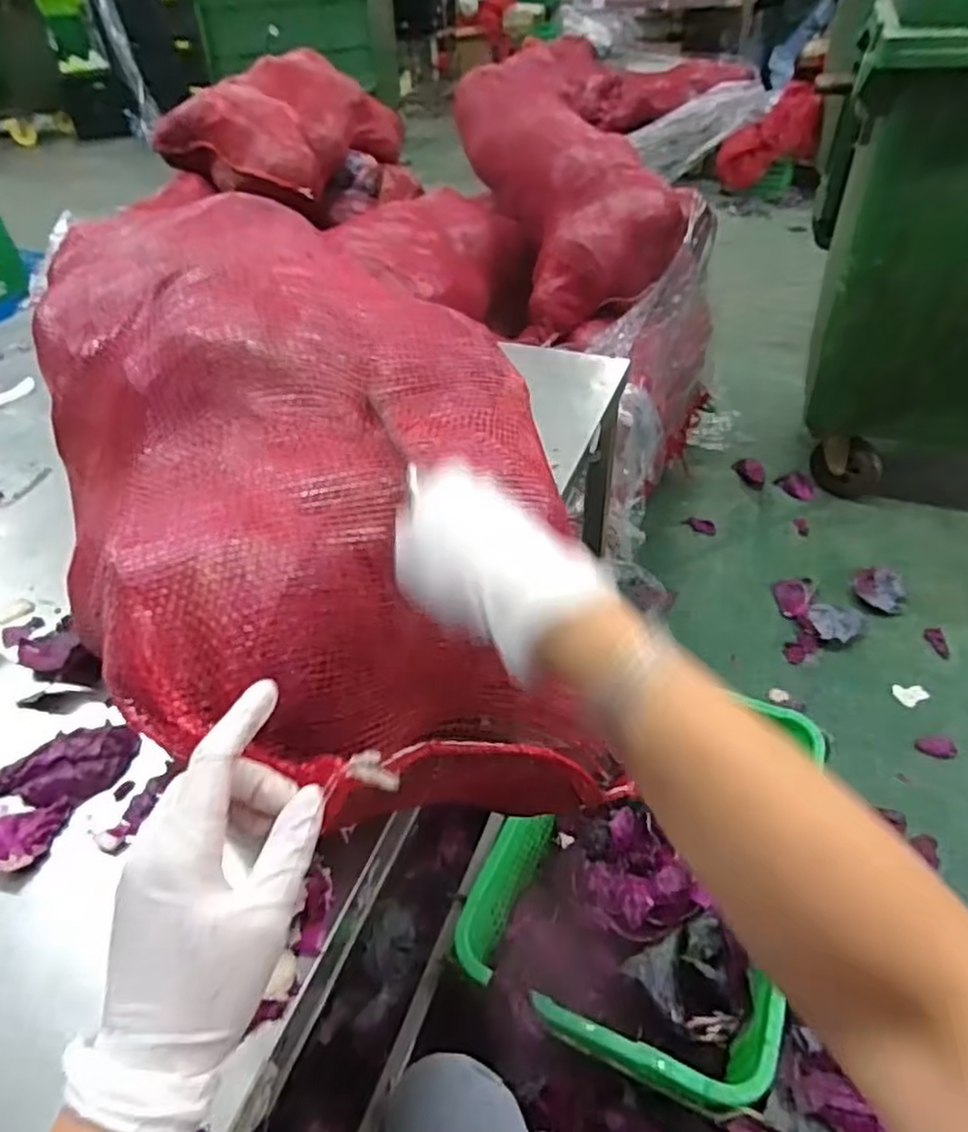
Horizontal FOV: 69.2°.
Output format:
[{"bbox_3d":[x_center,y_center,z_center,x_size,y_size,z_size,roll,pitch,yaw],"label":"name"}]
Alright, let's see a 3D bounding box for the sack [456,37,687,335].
[{"bbox_3d":[0.192,-0.946,1.669,0.336,0.271,0.739,-17,70,-13],"label":"sack"}]

